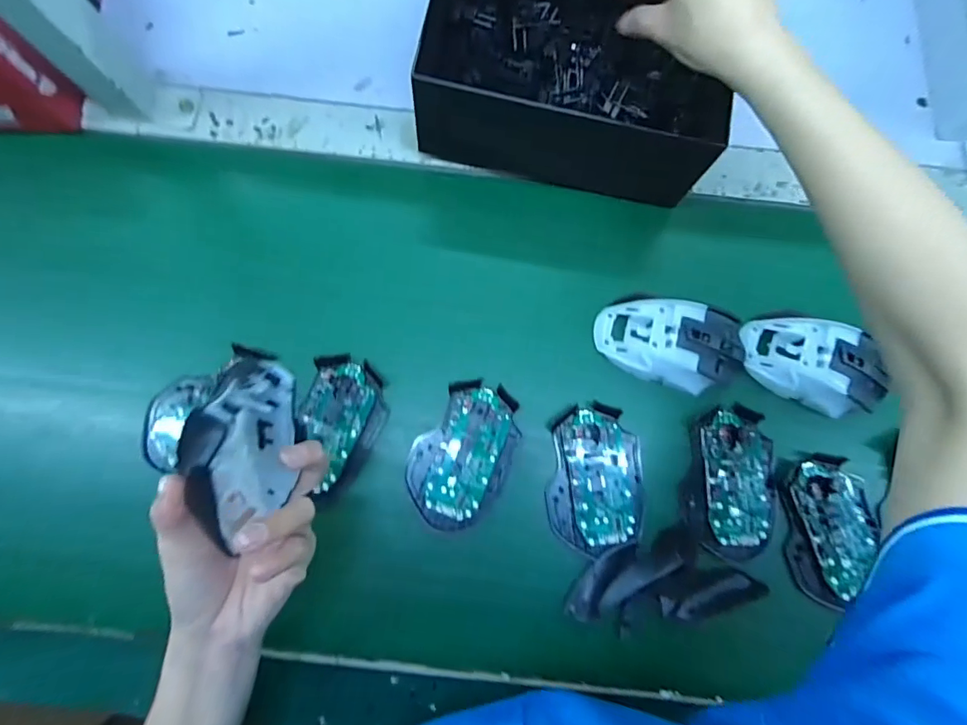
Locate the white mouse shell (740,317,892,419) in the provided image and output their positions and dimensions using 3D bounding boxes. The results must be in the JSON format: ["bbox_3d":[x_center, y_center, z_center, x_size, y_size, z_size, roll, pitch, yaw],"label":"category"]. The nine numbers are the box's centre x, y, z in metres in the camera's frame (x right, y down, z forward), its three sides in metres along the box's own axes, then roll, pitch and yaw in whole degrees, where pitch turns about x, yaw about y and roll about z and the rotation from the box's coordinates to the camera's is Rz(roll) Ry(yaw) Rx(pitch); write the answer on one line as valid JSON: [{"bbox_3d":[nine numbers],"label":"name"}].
[{"bbox_3d":[0.262,-0.002,0.383,0.106,0.031,0.063,30,80,5],"label":"white mouse shell"}]

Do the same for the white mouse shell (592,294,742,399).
[{"bbox_3d":[0.152,-0.016,0.382,0.117,0.029,0.064,13,79,2],"label":"white mouse shell"}]

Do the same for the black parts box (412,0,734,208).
[{"bbox_3d":[0.080,-0.262,0.402,0.227,0.091,0.208,14,79,2],"label":"black parts box"}]

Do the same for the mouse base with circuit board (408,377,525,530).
[{"bbox_3d":[-0.015,0.072,0.381,0.072,0.015,0.113,25,79,4],"label":"mouse base with circuit board"}]

